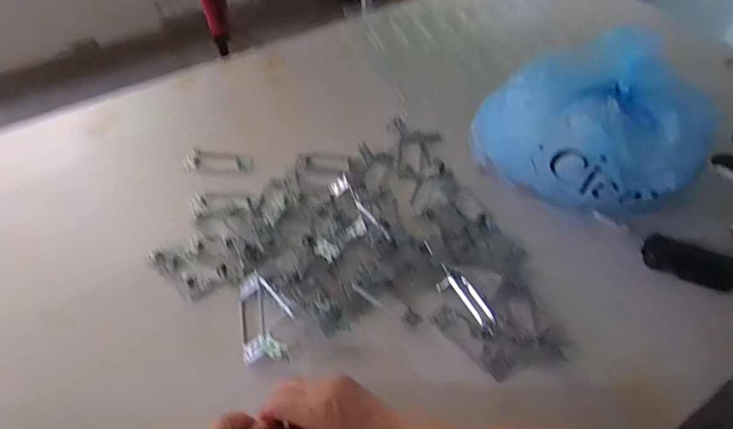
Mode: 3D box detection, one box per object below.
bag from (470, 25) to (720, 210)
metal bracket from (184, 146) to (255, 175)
[{"bbox_3d":[0.309,-0.135,0.724,0.277,0.174,0.239,17,53,13],"label":"bag"},{"bbox_3d":[-0.240,-0.089,0.778,0.109,0.026,0.046,2,51,1],"label":"metal bracket"}]

